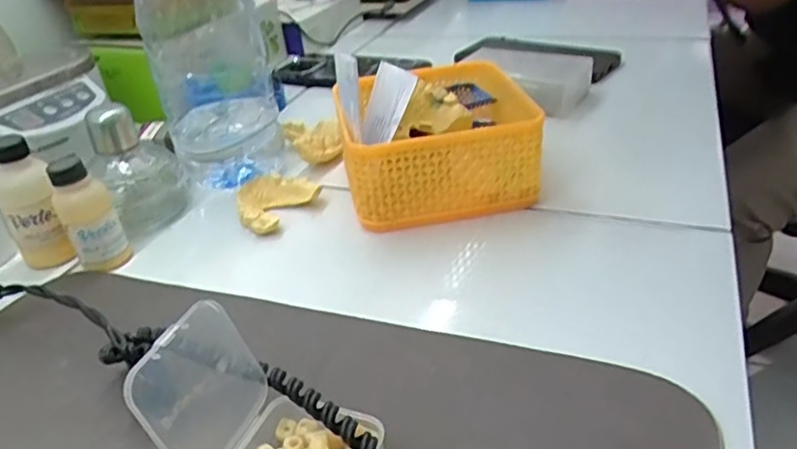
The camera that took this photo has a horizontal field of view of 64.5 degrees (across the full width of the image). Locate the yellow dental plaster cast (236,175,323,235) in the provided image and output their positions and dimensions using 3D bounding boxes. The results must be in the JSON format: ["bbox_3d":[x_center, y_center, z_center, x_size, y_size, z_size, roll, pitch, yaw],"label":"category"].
[{"bbox_3d":[-0.085,-0.016,0.452,0.057,0.021,0.047,-13,32,-13],"label":"yellow dental plaster cast"}]

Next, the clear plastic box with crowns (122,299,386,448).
[{"bbox_3d":[-0.051,0.081,0.249,0.083,0.062,0.056,9,34,21],"label":"clear plastic box with crowns"}]

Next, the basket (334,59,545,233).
[{"bbox_3d":[0.029,-0.071,0.471,0.124,0.062,0.149,-5,32,-1],"label":"basket"}]

